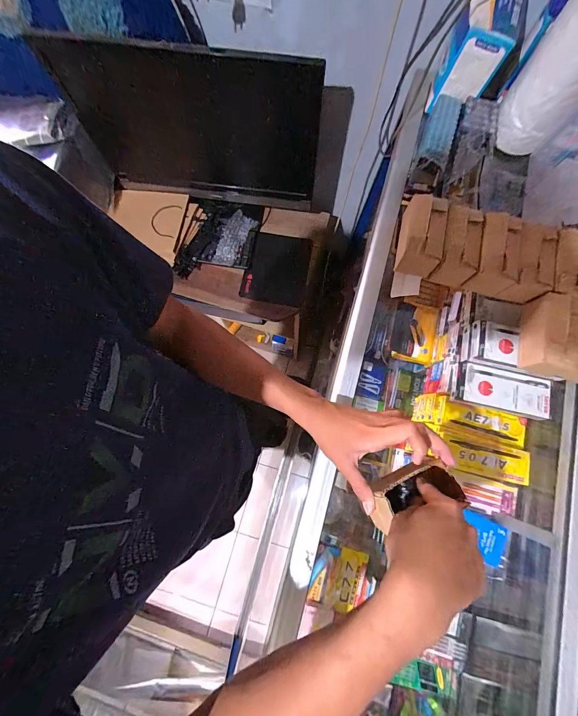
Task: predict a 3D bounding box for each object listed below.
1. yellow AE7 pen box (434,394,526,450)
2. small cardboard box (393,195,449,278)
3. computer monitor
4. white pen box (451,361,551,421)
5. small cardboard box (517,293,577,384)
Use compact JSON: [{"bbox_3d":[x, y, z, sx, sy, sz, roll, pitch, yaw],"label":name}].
[{"bbox_3d":[0.346,0.118,0.570,0.151,0.026,0.060,18,78,4],"label":"yellow AE7 pen box"},{"bbox_3d":[0.194,-0.180,0.461,0.057,0.054,0.099,12,78,3],"label":"small cardboard box"},{"bbox_3d":[-0.214,-0.503,0.707,0.550,0.343,0.064,10,78,3],"label":"computer monitor"},{"bbox_3d":[0.363,0.056,0.533,0.148,0.018,0.069,13,78,3],"label":"white pen box"},{"bbox_3d":[0.387,-0.028,0.433,0.111,0.053,0.106,11,78,3],"label":"small cardboard box"}]

